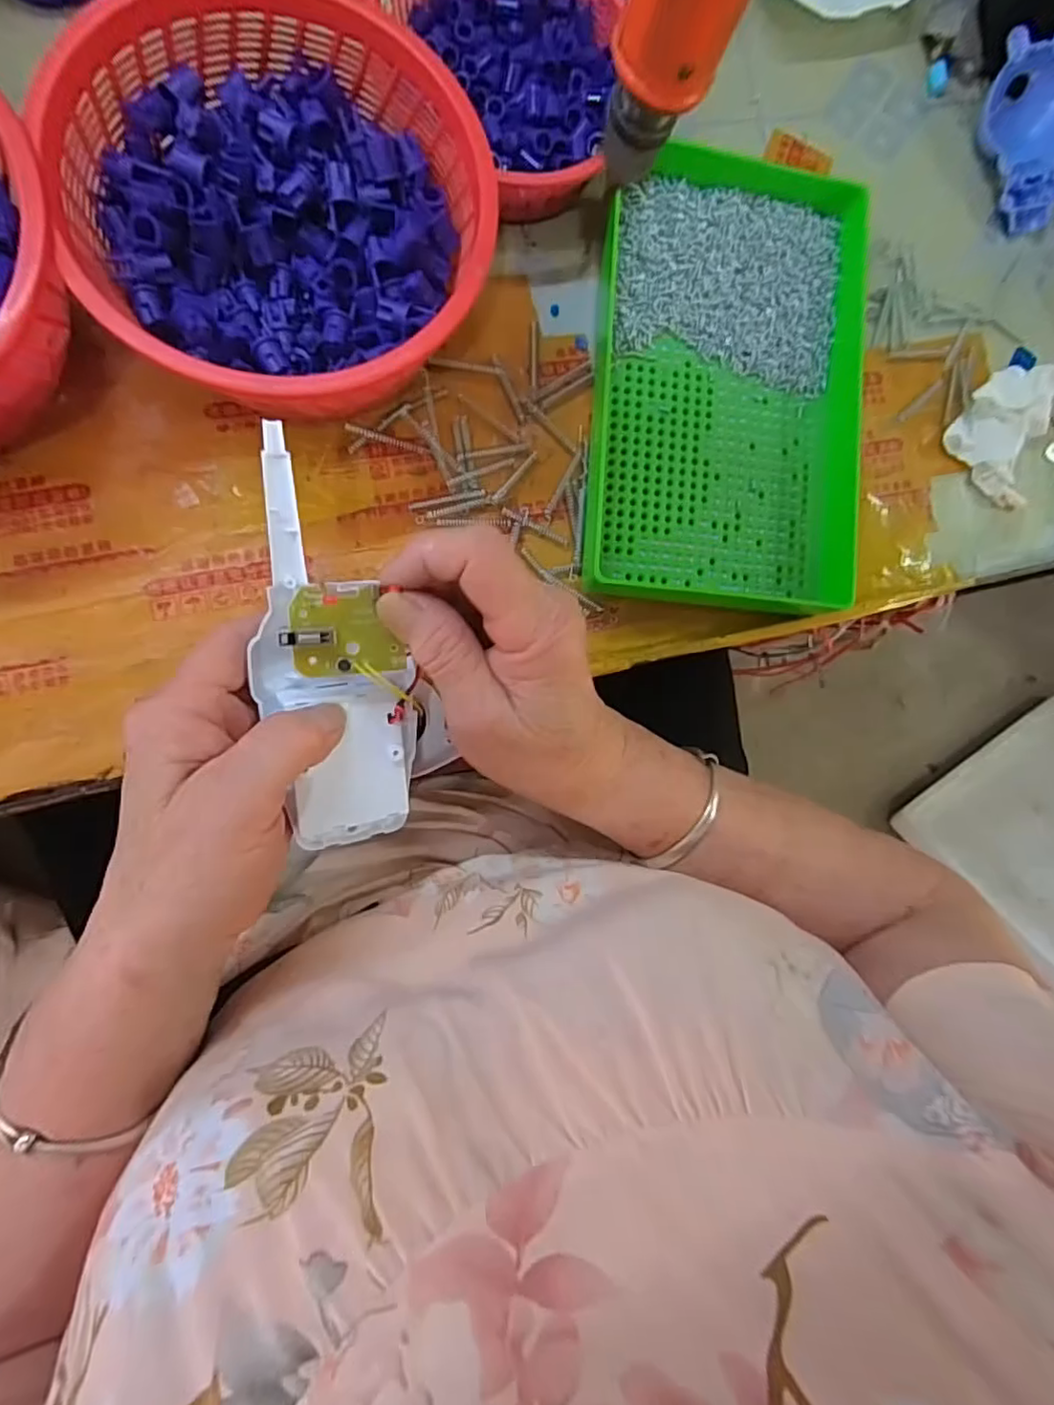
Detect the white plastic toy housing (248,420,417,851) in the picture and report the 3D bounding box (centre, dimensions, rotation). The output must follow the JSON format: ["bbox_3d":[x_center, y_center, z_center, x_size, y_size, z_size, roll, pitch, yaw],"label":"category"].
[{"bbox_3d":[-0.078,-0.019,0.247,0.056,0.030,0.165,-12,107,-10],"label":"white plastic toy housing"}]

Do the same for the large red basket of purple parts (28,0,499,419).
[{"bbox_3d":[-0.111,-0.215,0.292,0.171,0.079,0.176,0,88,-9],"label":"large red basket of purple parts"}]

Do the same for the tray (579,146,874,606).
[{"bbox_3d":[0.111,-0.181,0.352,0.144,0.033,0.244,5,87,-9],"label":"tray"}]

